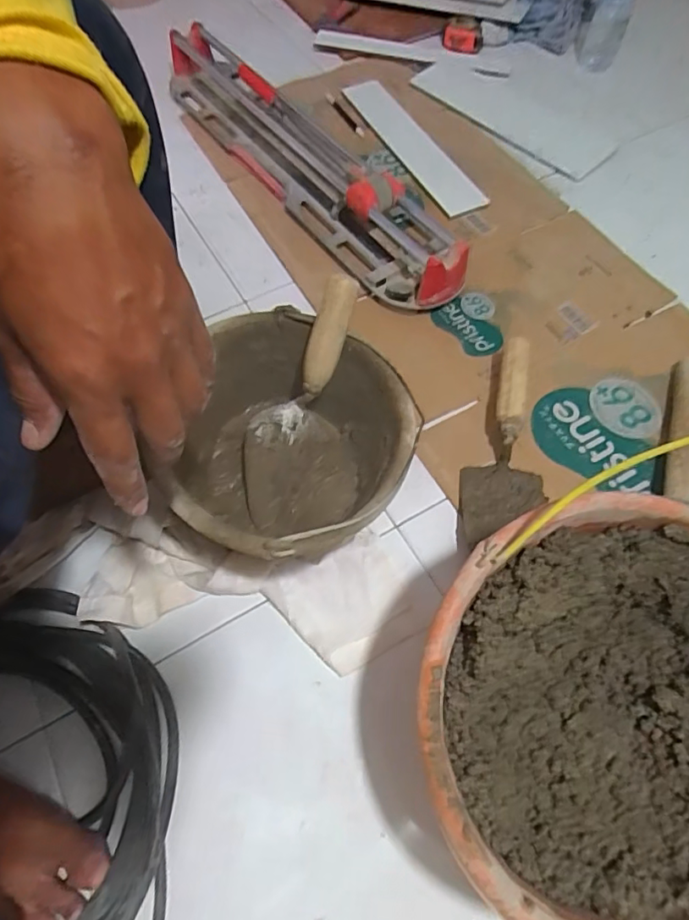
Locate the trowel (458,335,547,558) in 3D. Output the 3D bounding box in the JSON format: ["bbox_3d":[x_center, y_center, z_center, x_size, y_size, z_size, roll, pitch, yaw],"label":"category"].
[{"bbox_3d":[0.193,-0.028,0.632,0.090,0.054,0.262,11,74,6],"label":"trowel"}]

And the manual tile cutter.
[{"bbox_3d":[-0.092,-0.507,0.880,0.112,0.093,0.791,-32,66,-16],"label":"manual tile cutter"}]

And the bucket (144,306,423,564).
[{"bbox_3d":[-0.054,0.004,0.549,0.224,0.167,0.235,0,61,0],"label":"bucket"}]

